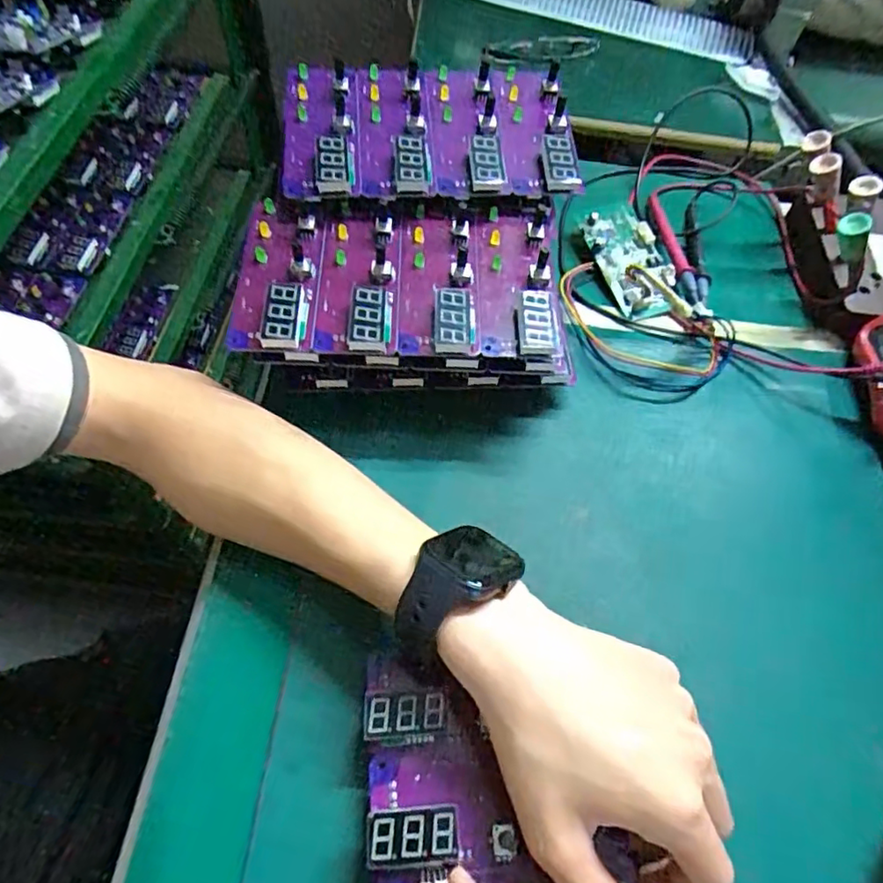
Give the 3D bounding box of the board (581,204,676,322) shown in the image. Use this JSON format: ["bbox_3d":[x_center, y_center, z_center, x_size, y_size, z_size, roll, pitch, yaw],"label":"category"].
[{"bbox_3d":[0.146,-0.141,0.464,0.052,0.021,0.103,-17,62,-14],"label":"board"}]

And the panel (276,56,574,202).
[{"bbox_3d":[-0.011,-0.206,0.397,0.187,0.030,0.115,-2,60,-5],"label":"panel"}]

